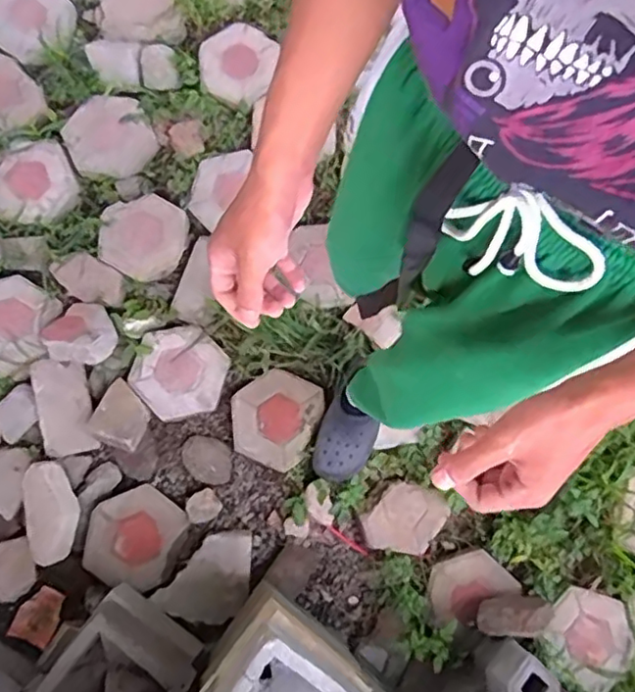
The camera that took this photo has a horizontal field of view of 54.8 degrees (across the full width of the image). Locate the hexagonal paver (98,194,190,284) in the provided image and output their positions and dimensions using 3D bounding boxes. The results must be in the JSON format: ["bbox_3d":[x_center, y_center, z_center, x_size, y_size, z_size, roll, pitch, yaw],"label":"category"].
[{"bbox_3d":[-0.414,-0.262,1.445,0.197,0.037,0.204,27,77,8],"label":"hexagonal paver"}]

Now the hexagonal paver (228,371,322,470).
[{"bbox_3d":[-0.094,0.152,1.324,0.176,0.034,0.196,23,76,7],"label":"hexagonal paver"}]

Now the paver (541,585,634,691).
[{"bbox_3d":[0.576,0.615,1.292,0.182,0.048,0.187,-40,84,-21],"label":"paver"}]

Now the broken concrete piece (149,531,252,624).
[{"bbox_3d":[-0.209,0.477,1.262,0.141,0.056,0.213,46,62,-6],"label":"broken concrete piece"}]

